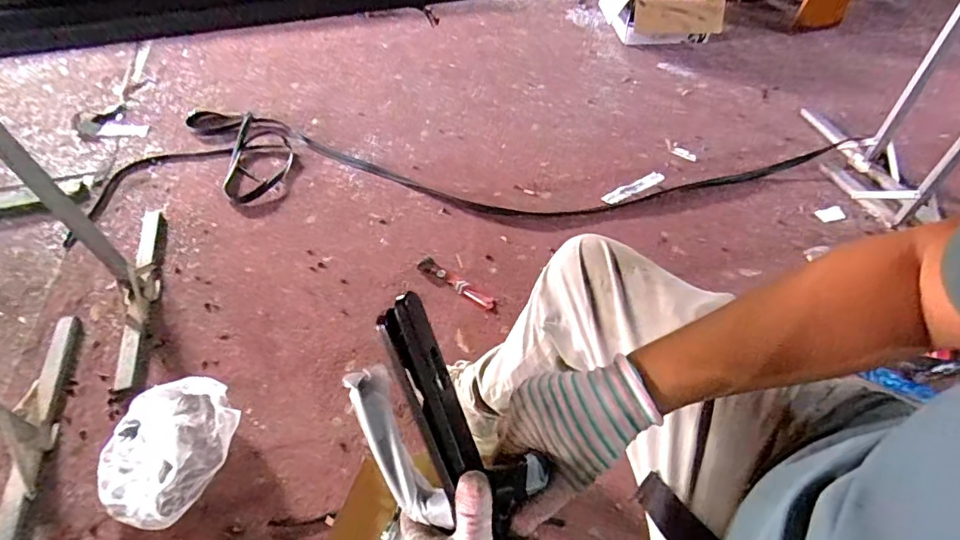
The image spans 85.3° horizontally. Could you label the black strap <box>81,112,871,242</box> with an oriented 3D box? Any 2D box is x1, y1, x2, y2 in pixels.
[{"bbox_3d":[0.005,-0.373,1.671,2.403,0.044,0.640,-2,48,0],"label":"black strap"}]

